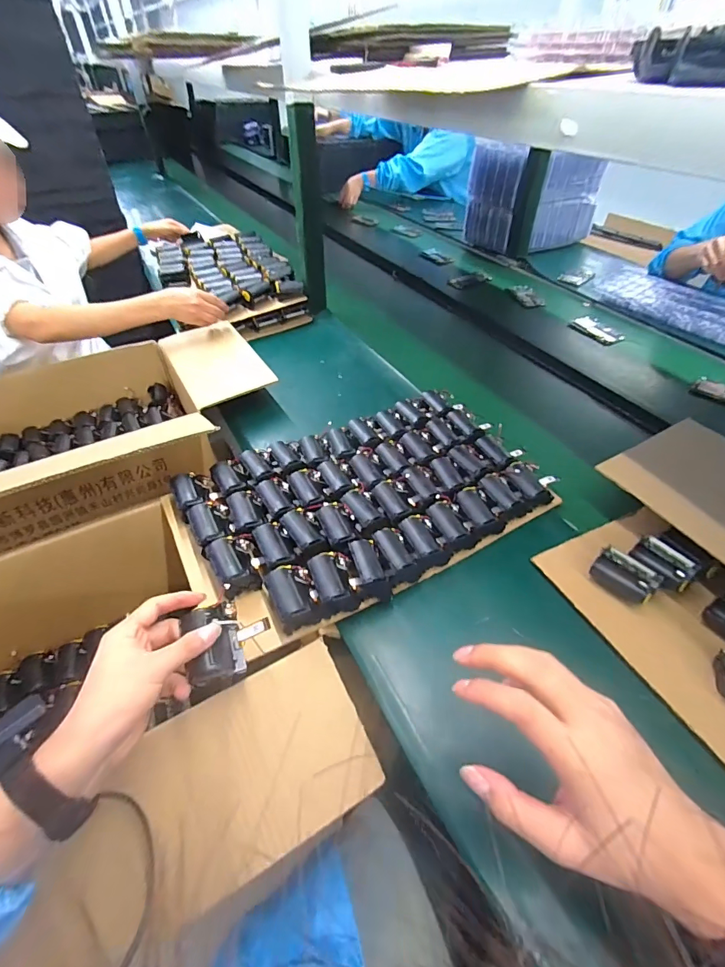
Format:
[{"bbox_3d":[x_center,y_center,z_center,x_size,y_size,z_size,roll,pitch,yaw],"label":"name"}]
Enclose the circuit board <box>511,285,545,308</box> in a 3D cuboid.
[{"bbox_3d":[0.461,-0.524,1.205,0.058,0.016,0.121,-8,46,-7],"label":"circuit board"}]

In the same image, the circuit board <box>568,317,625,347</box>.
[{"bbox_3d":[0.578,-0.379,1.060,0.060,0.013,0.123,-29,54,-9],"label":"circuit board"}]

